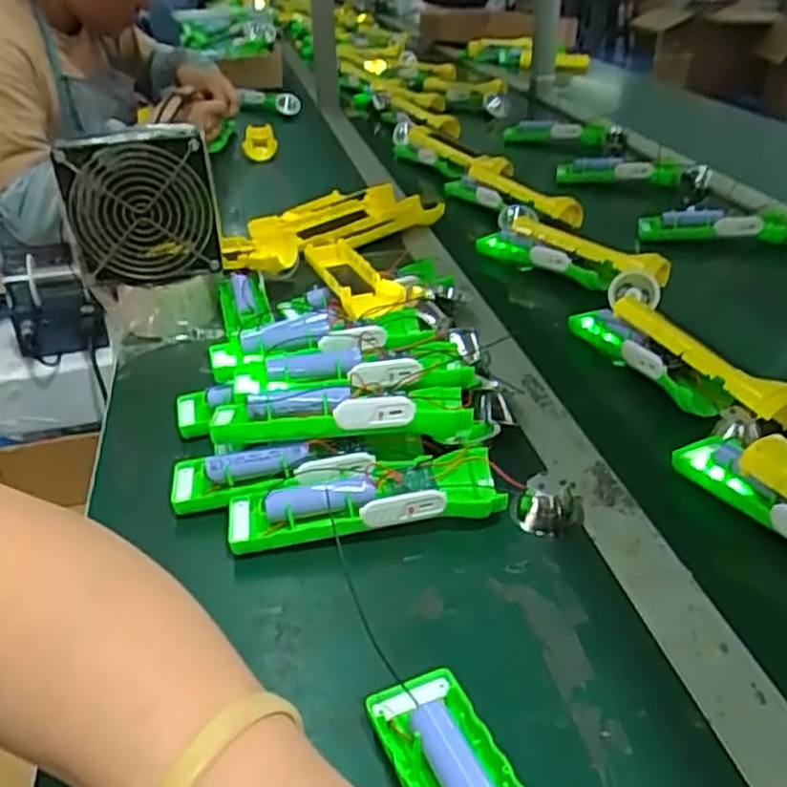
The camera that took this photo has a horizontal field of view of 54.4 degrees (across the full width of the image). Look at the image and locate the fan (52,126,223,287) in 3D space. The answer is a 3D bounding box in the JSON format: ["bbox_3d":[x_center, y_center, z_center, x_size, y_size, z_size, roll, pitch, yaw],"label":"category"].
[{"bbox_3d":[-0.214,-0.158,0.656,0.120,0.120,0.039,-12,32,-14],"label":"fan"}]

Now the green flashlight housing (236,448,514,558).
[{"bbox_3d":[-0.015,0.068,0.464,0.170,0.033,0.044,-8,32,-5],"label":"green flashlight housing"}]

